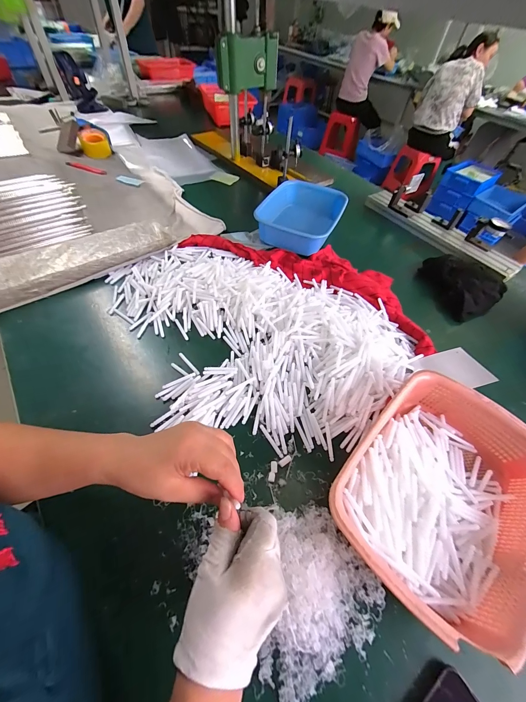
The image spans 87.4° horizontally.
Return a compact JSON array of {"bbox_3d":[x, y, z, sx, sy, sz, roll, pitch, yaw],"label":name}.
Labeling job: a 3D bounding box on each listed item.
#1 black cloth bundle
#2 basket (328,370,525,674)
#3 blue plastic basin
[{"bbox_3d":[0.503,-0.170,0.688,0.149,0.051,0.192,-10,55,-13],"label":"black cloth bundle"},{"bbox_3d":[0.232,0.181,0.365,0.214,0.073,0.289,40,60,22],"label":"basket"},{"bbox_3d":[0.110,-0.381,0.787,0.207,0.085,0.277,22,55,11],"label":"blue plastic basin"}]

